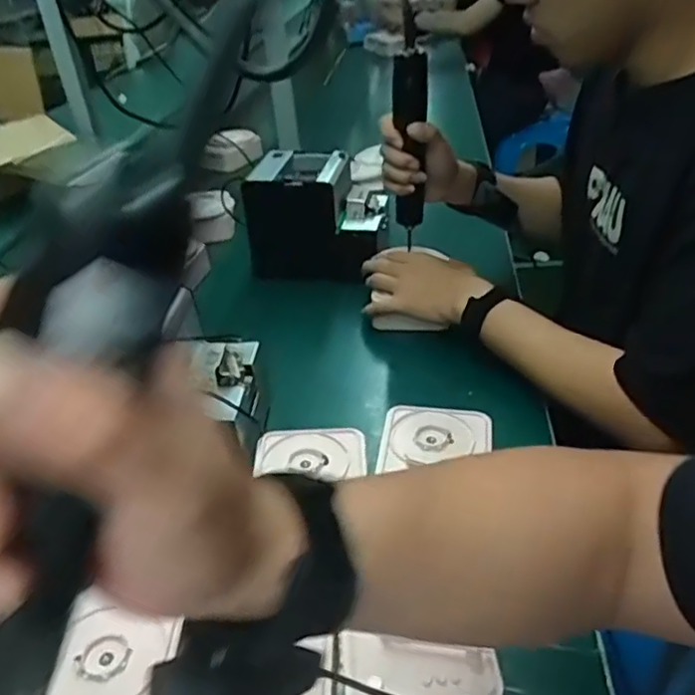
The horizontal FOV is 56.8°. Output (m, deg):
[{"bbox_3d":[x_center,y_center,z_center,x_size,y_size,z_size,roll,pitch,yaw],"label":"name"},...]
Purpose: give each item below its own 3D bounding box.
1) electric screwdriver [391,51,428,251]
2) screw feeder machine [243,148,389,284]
[{"bbox_3d":[0.071,-0.225,0.743,0.035,0.212,0.040,-5,34,-2],"label":"electric screwdriver"},{"bbox_3d":[-0.037,-0.188,0.932,0.190,0.150,0.133,1,34,7],"label":"screw feeder machine"}]

